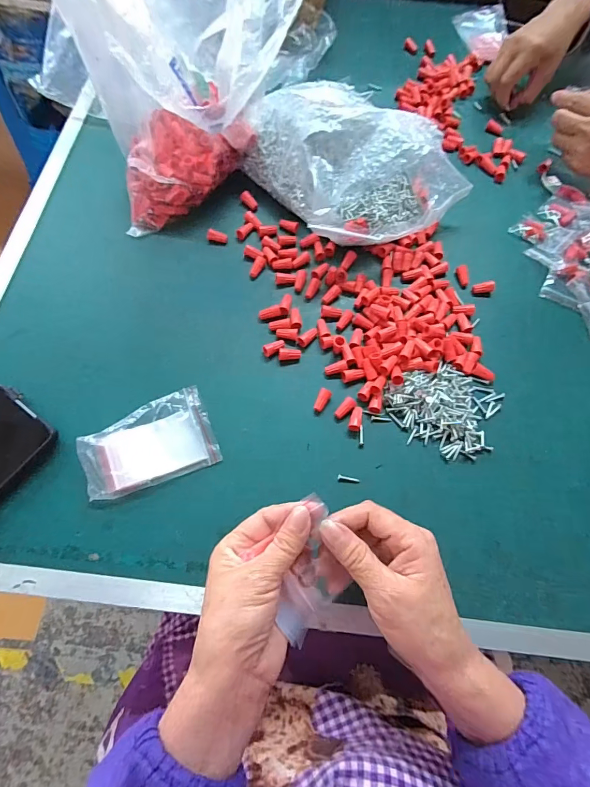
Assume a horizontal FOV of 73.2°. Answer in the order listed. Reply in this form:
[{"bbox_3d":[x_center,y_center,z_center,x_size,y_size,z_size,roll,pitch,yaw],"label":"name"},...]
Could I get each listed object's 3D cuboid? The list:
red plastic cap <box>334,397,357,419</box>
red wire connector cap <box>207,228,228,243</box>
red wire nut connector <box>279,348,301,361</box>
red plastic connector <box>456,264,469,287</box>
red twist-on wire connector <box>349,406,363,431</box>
[{"bbox_3d":[0.049,0.015,0.385,0.012,0.009,0.024,36,71,11],"label":"red plastic cap"},{"bbox_3d":[-0.086,-0.173,0.439,0.022,0.013,0.011,3,68,-2],"label":"red wire connector cap"},{"bbox_3d":[-0.005,-0.037,0.392,0.022,0.011,0.010,2,68,-2],"label":"red wire nut connector"},{"bbox_3d":[0.185,-0.130,0.438,0.010,0.008,0.024,-8,82,-6],"label":"red plastic connector"},{"bbox_3d":[0.059,0.025,0.380,0.012,0.008,0.025,16,68,3],"label":"red twist-on wire connector"}]

